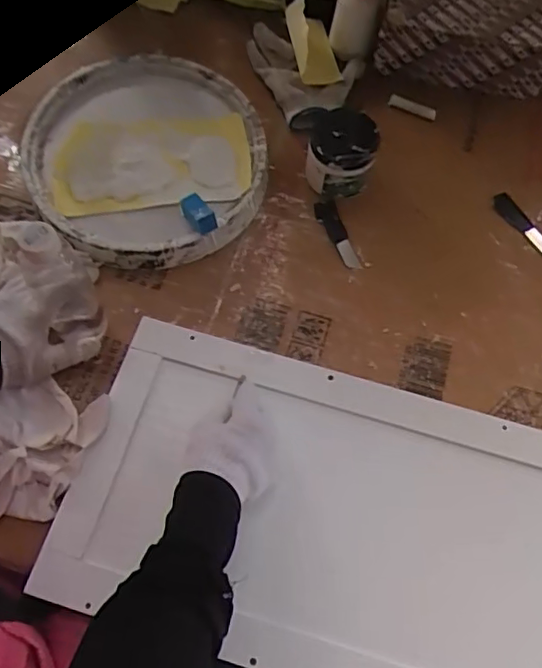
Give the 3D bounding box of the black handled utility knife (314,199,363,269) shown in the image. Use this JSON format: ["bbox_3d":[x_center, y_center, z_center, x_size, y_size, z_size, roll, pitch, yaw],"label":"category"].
[{"bbox_3d":[0.083,-0.126,0.710,0.029,0.009,0.102,-15,68,-8],"label":"black handled utility knife"}]

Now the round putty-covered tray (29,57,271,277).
[{"bbox_3d":[-0.164,-0.251,0.755,0.296,0.045,0.359,-15,68,-8],"label":"round putty-covered tray"}]

